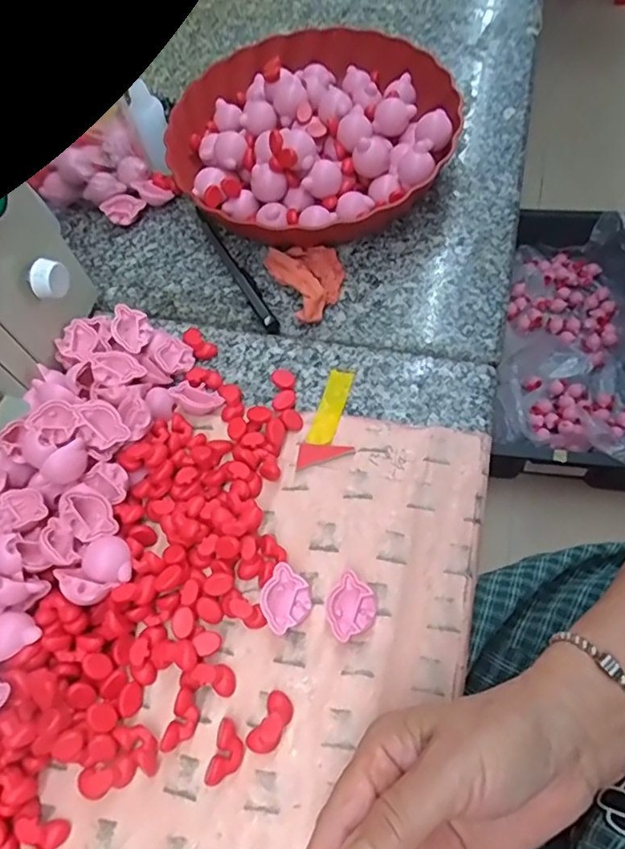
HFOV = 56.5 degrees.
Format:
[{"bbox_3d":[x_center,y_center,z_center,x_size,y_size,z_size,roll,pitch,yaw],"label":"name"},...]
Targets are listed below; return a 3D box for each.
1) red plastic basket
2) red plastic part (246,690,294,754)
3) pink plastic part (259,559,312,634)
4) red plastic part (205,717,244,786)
[{"bbox_3d":[-0.001,-0.253,0.505,0.248,0.058,0.245,19,67,16],"label":"red plastic basket"},{"bbox_3d":[-0.022,0.160,0.313,0.016,0.012,0.031,24,68,18],"label":"red plastic part"},{"bbox_3d":[-0.016,0.102,0.339,0.029,0.014,0.032,-33,64,-10],"label":"pink plastic part"},{"bbox_3d":[-0.045,0.174,0.309,0.016,0.012,0.031,9,65,12],"label":"red plastic part"}]

